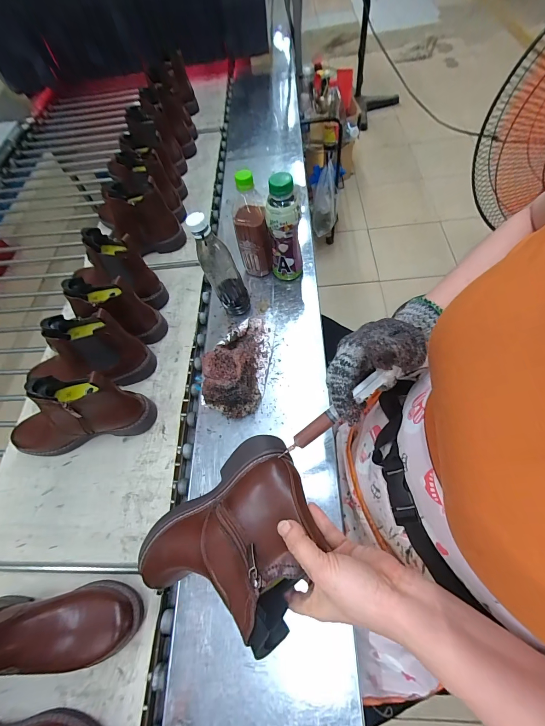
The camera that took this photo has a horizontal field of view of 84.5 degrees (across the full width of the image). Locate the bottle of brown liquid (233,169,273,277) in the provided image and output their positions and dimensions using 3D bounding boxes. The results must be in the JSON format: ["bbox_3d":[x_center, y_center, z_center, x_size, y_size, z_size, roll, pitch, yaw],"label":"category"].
[{"bbox_3d":[-0.039,-0.258,0.583,0.064,0.208,0.066,-8,63,-2],"label":"bottle of brown liquid"}]

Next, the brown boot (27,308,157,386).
[{"bbox_3d":[-0.359,-0.018,0.540,0.240,0.155,0.092,-14,63,-5],"label":"brown boot"}]

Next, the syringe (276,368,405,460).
[{"bbox_3d":[0.069,0.058,0.333,0.147,0.012,0.019,-38,66,6],"label":"syringe"}]

